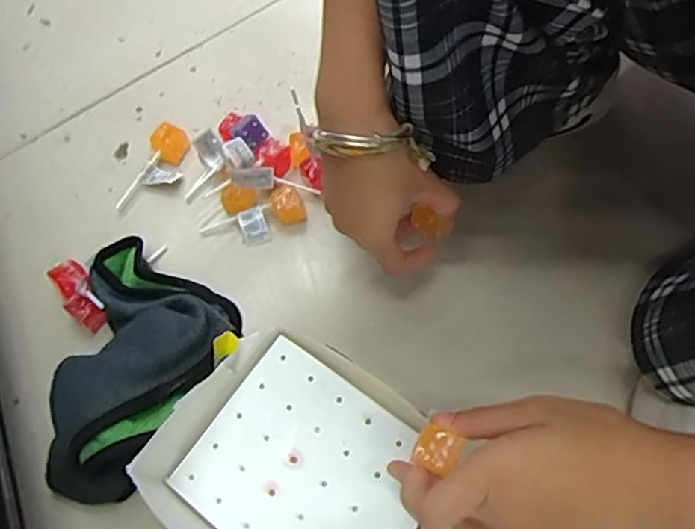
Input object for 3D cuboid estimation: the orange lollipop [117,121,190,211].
[{"bbox_3d":[-0.170,-0.085,0.515,0.033,0.026,0.086,26,67,14],"label":"orange lollipop"}]

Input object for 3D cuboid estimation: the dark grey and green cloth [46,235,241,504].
[{"bbox_3d":[-0.146,0.065,0.419,0.114,0.065,0.196,5,63,4],"label":"dark grey and green cloth"}]

